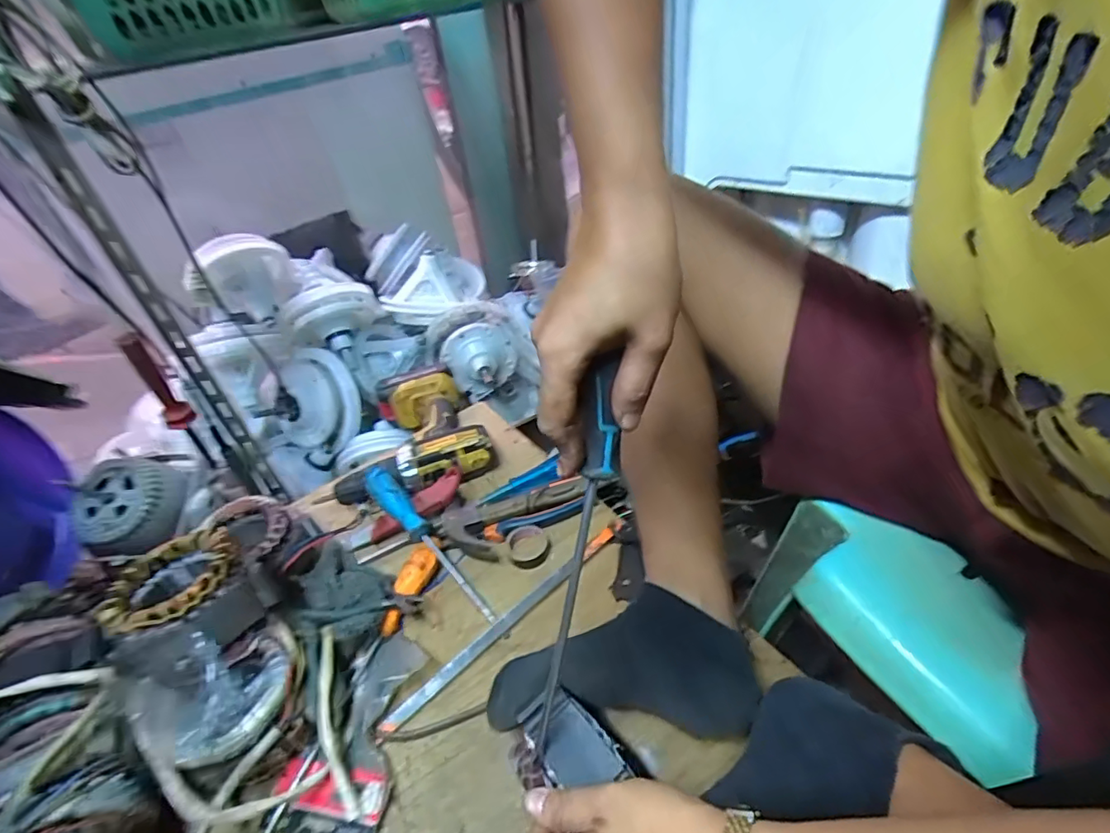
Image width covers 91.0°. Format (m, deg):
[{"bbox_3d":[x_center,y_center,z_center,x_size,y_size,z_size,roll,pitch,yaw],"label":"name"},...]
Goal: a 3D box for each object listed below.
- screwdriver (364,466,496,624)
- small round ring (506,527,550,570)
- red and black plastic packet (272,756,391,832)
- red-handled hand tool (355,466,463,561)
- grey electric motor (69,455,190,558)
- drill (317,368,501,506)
[{"bbox_3d":[-0.130,0.138,0.580,0.025,0.029,0.243,-34,63,-27],"label":"screwdriver"},{"bbox_3d":[-0.028,0.143,0.595,0.046,0.016,0.047,-4,41,4],"label":"small round ring"},{"bbox_3d":[-0.180,0.305,0.431,0.093,0.017,0.049,4,42,14],"label":"red and black plastic packet"},{"bbox_3d":[-0.169,0.114,0.629,0.147,0.026,0.044,-40,47,-6],"label":"red-handled hand tool"},{"bbox_3d":[-0.530,0.109,0.690,0.113,0.083,0.105,-15,41,-9],"label":"grey electric motor"},{"bbox_3d":[-0.205,0.024,0.725,0.199,0.070,0.223,-19,42,-13],"label":"drill"}]

